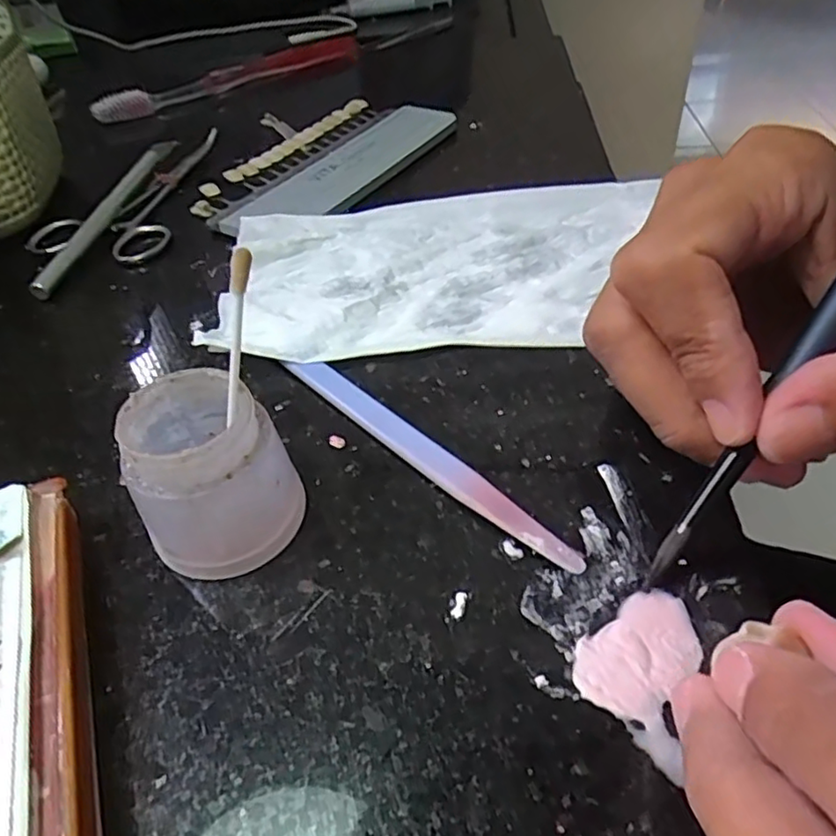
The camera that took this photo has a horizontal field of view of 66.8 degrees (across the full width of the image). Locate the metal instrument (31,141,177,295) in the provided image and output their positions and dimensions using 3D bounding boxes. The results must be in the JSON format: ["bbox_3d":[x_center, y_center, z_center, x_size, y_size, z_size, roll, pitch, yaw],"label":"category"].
[{"bbox_3d":[-0.144,-0.101,0.299,0.012,0.012,0.135,3,45,9],"label":"metal instrument"}]

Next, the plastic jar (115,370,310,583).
[{"bbox_3d":[-0.050,0.014,0.156,0.036,0.040,0.033,-3,45,3],"label":"plastic jar"}]

